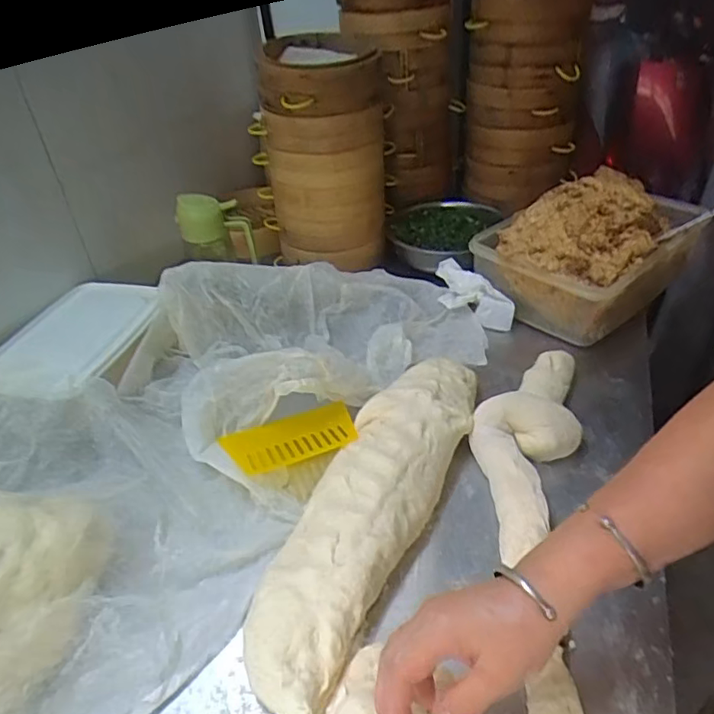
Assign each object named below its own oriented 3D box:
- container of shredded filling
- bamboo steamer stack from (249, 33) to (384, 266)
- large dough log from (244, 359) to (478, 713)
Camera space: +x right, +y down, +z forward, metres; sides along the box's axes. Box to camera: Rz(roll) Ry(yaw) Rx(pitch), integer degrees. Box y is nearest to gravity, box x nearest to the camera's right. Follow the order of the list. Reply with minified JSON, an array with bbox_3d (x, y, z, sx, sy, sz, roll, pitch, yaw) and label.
[{"bbox_3d":[0.342,-0.158,0.807,0.312,0.157,0.204,-27,43,-26],"label":"container of shredded filling"},{"bbox_3d":[-0.058,-0.288,0.852,0.170,0.303,0.174,17,43,25],"label":"bamboo steamer stack"},{"bbox_3d":[0.018,0.128,0.535,0.102,0.050,0.384,14,41,22],"label":"large dough log"}]

